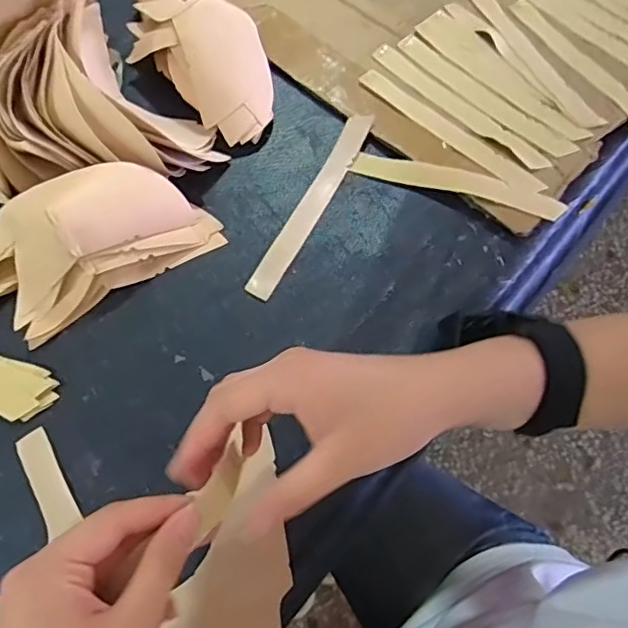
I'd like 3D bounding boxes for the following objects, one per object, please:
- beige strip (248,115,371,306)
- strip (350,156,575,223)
[{"bbox_3d":[-0.001,-0.088,0.439,0.022,0.005,0.178,25,71,14],"label":"beige strip"},{"bbox_3d":[0.111,-0.101,0.439,0.163,0.013,0.022,16,67,6],"label":"strip"}]

